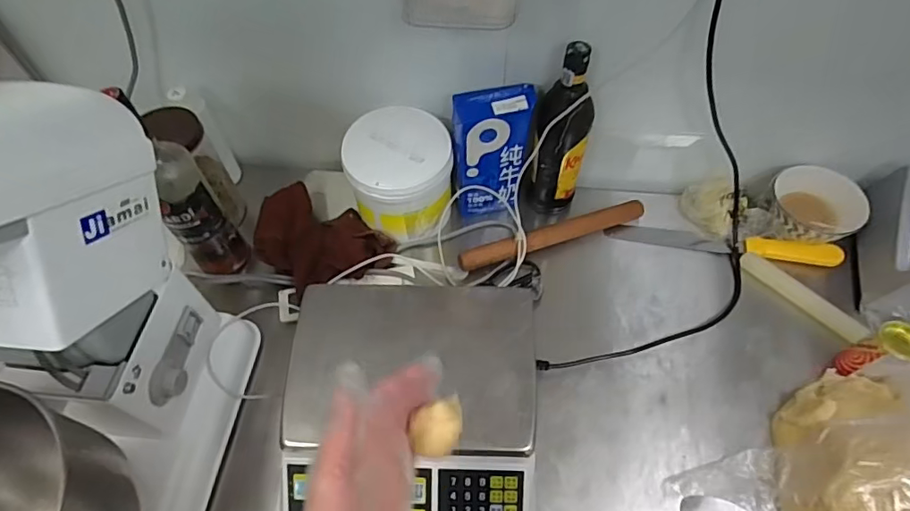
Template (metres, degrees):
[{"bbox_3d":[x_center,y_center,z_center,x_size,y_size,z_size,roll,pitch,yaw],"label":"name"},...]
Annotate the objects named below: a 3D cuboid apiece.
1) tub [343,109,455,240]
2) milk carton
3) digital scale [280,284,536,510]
[{"bbox_3d":[-0.082,-0.119,0.789,0.146,0.133,0.135,0,55,1],"label":"tub"},{"bbox_3d":[0.055,-0.146,0.779,0.110,0.204,0.055,-4,56,-2],"label":"milk carton"},{"bbox_3d":[-0.047,0.179,0.616,0.281,0.114,0.279,1,57,2],"label":"digital scale"}]

